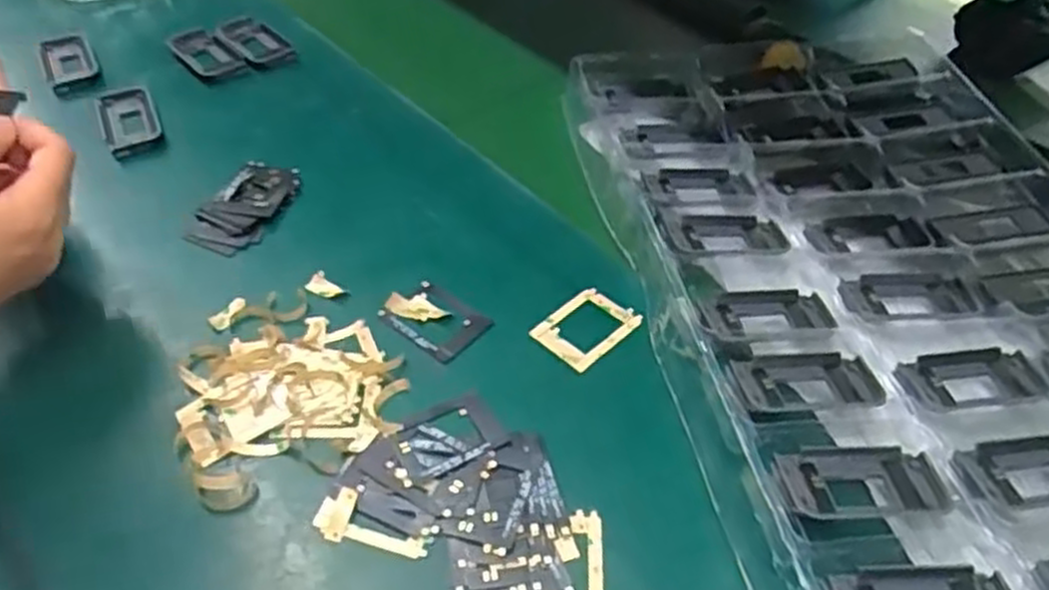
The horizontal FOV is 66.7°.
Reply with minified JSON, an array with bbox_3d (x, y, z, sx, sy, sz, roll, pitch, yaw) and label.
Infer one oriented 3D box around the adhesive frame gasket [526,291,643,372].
[{"bbox_3d":[0.035,0.017,0.451,0.039,0.004,0.055,35,54,29],"label":"adhesive frame gasket"}]

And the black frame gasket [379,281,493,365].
[{"bbox_3d":[-0.050,0.015,0.448,0.053,0.005,0.036,31,52,27],"label":"black frame gasket"}]

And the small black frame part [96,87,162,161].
[{"bbox_3d":[-0.288,-0.127,0.579,0.040,0.014,0.079,-19,48,-19],"label":"small black frame part"}]

